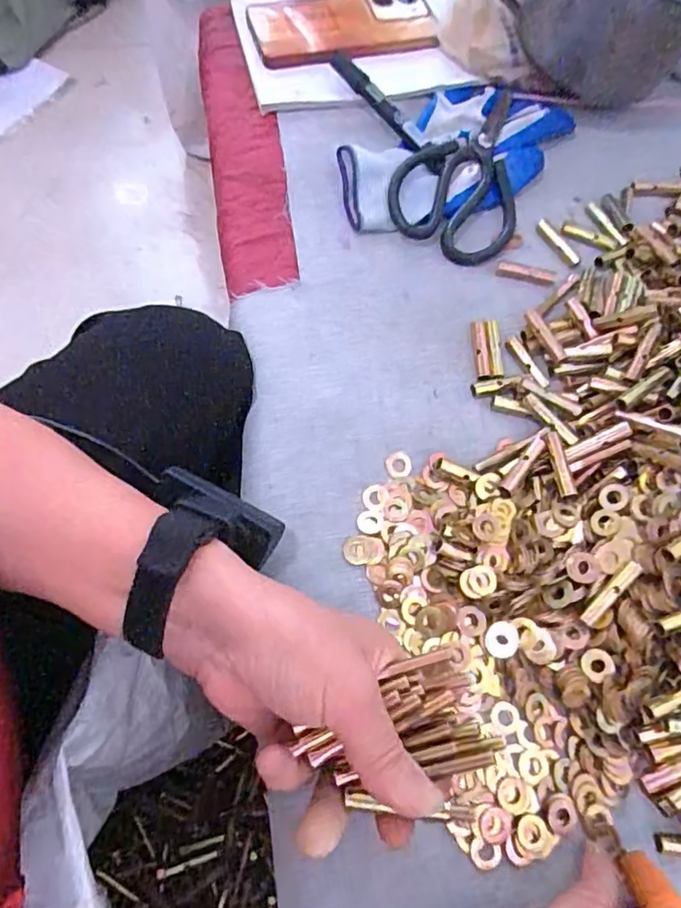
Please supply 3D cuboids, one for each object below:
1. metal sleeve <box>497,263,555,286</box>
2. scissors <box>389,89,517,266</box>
[{"bbox_3d":[0.137,-0.133,0.430,0.042,0.006,0.011,17,66,4],"label":"metal sleeve"},{"bbox_3d":[0.102,-0.225,0.458,0.095,0.022,0.161,22,67,6],"label":"scissors"}]

